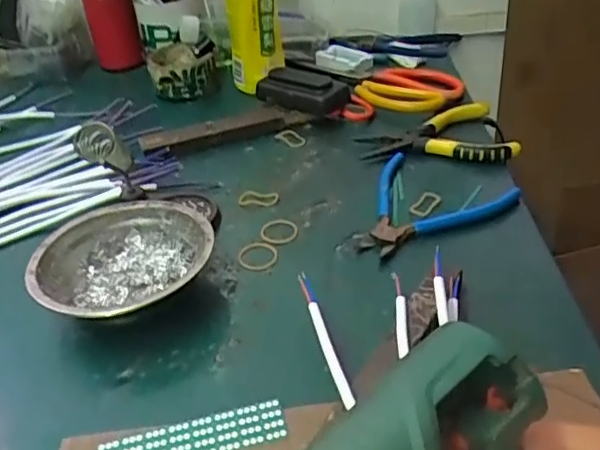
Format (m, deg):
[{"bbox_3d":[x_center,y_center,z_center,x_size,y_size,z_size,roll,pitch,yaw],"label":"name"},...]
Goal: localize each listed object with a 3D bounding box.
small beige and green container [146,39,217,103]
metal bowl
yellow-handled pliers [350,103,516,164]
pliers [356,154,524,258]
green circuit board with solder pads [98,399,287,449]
[{"bbox_3d":[-0.141,-0.188,0.691,0.072,0.047,0.080,-15,38,-18],"label":"small beige and green container"},{"bbox_3d":[-0.129,0.029,0.434,0.122,0.034,0.122,-1,36,1],"label":"metal bowl"},{"bbox_3d":[0.132,-0.089,0.577,0.149,0.031,0.081,6,37,10],"label":"yellow-handled pliers"},{"bbox_3d":[0.119,-0.016,0.491,0.114,0.019,0.127,9,37,14],"label":"pliers"},{"bbox_3d":[-0.059,0.117,0.326,0.101,0.004,0.025,-9,37,-11],"label":"green circuit board with solder pads"}]

